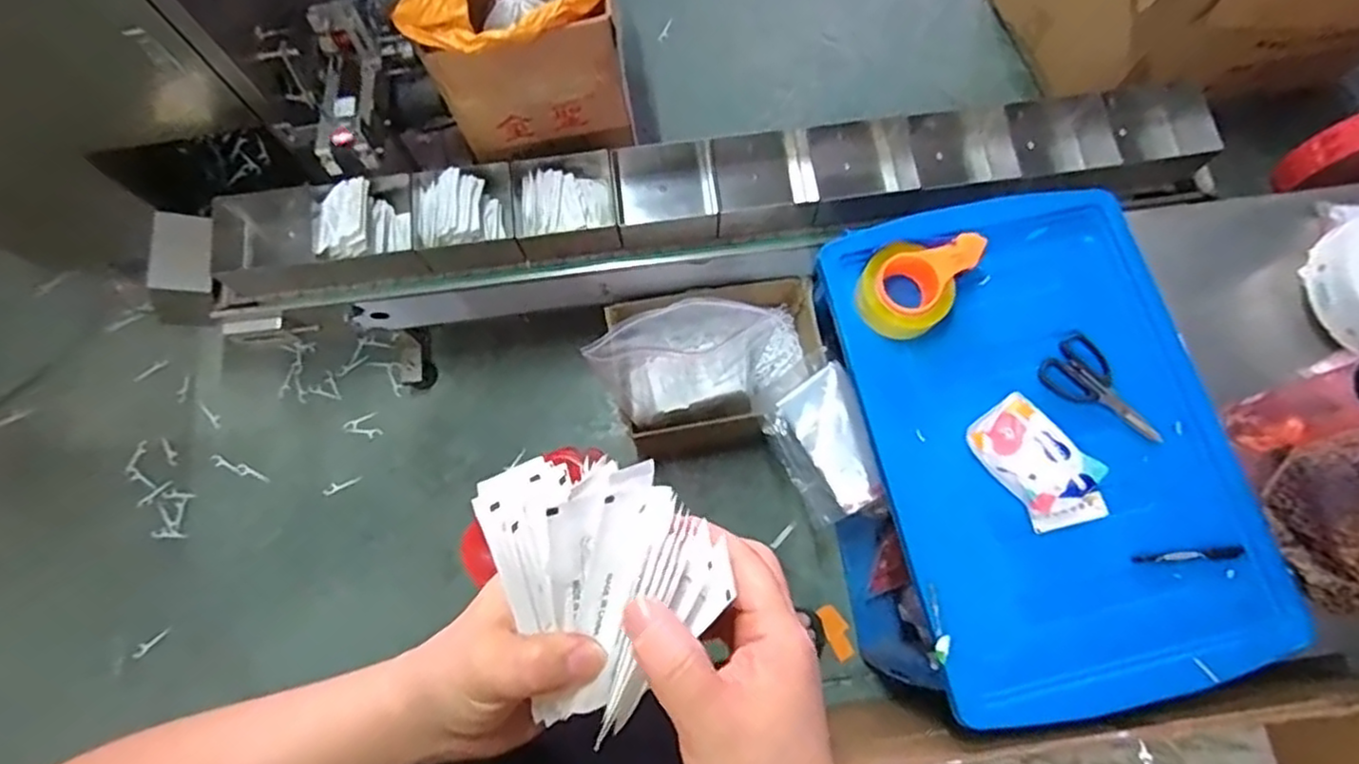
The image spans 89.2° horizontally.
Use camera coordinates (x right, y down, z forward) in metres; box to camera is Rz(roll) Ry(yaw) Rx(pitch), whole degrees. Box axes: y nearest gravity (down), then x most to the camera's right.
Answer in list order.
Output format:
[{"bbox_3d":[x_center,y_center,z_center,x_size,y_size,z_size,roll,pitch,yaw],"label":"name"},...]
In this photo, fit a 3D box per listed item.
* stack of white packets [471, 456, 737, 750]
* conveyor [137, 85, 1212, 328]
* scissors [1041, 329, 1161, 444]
[{"bbox_3d":[-0.028,0.079,0.274,0.085,0.048,0.106,-16,74,-3],"label":"stack of white packets"},{"bbox_3d":[0.039,-0.287,1.110,1.660,0.155,0.205,-8,73,-1],"label":"conveyor"},{"bbox_3d":[0.549,0.015,0.886,0.161,0.009,0.084,43,79,13],"label":"scissors"}]

